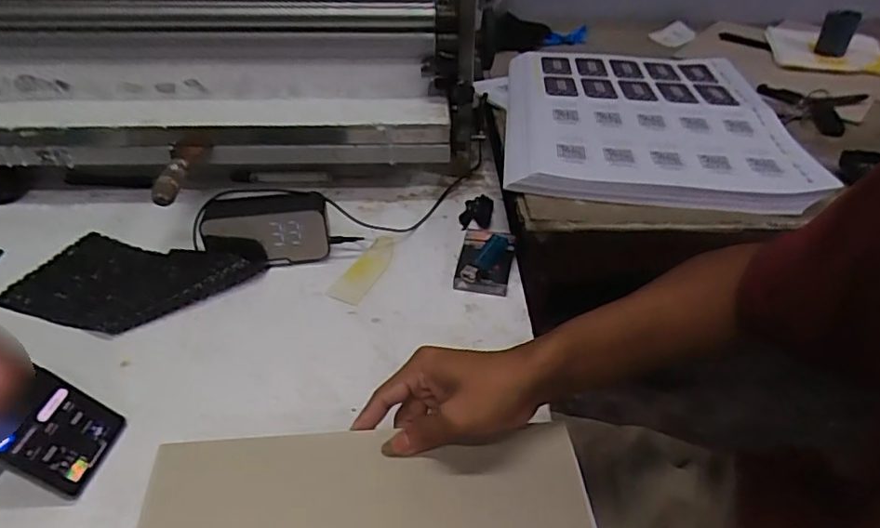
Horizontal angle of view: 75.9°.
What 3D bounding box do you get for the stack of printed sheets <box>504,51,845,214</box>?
[{"bbox_3d":[0.278,-0.211,0.777,0.356,0.027,0.444,6,40,6],"label":"stack of printed sheets"}]

